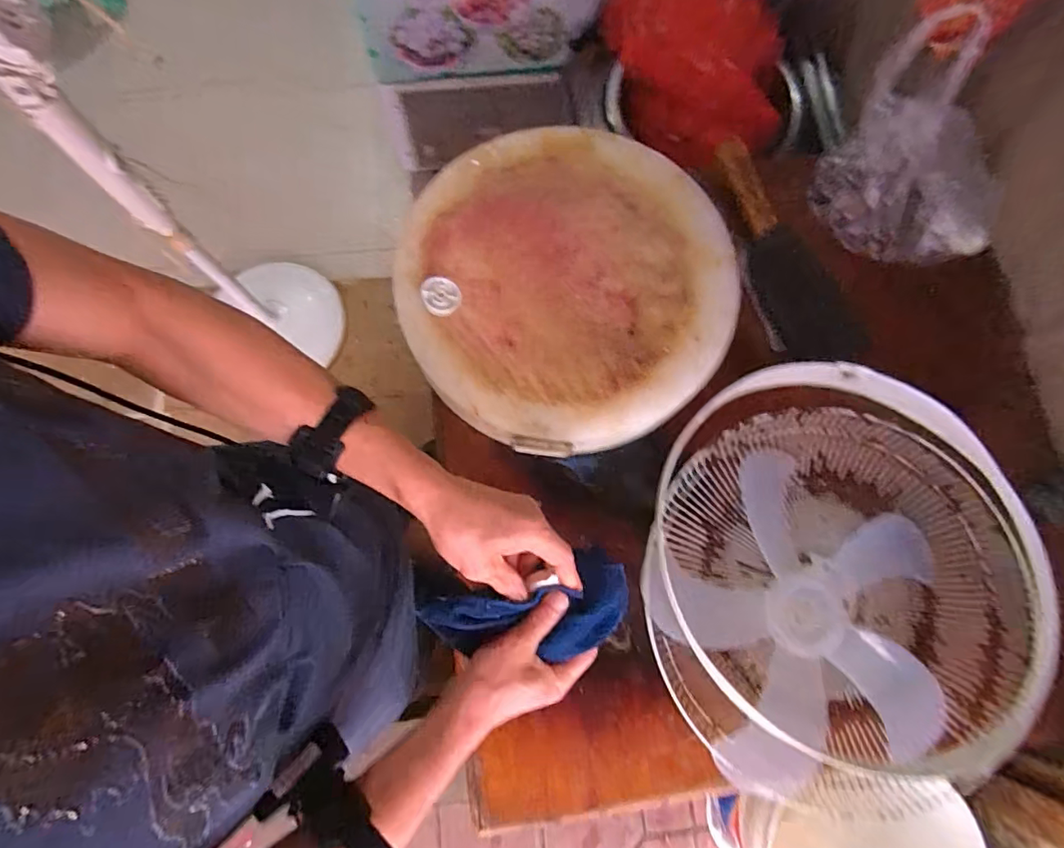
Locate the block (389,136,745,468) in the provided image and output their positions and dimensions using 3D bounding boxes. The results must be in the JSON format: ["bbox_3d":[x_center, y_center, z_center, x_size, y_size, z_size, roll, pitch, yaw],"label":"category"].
[{"bbox_3d":[0.043,-0.178,0.667,0.405,0.061,0.405,0,77,-1],"label":"block"}]

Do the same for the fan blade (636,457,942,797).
[{"bbox_3d":[0.329,0.223,0.633,0.350,0.092,0.354,0,77,-1],"label":"fan blade"}]

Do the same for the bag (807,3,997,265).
[{"bbox_3d":[0.508,-0.322,0.654,0.230,0.221,0.130,13,77,2],"label":"bag"}]

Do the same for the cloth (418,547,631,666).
[{"bbox_3d":[0.000,0.162,0.463,0.185,0.033,0.083,-5,72,-10],"label":"cloth"}]

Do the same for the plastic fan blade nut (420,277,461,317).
[{"bbox_3d":[-0.109,-0.151,0.629,0.047,0.026,0.039,-1,77,-1],"label":"plastic fan blade nut"}]

